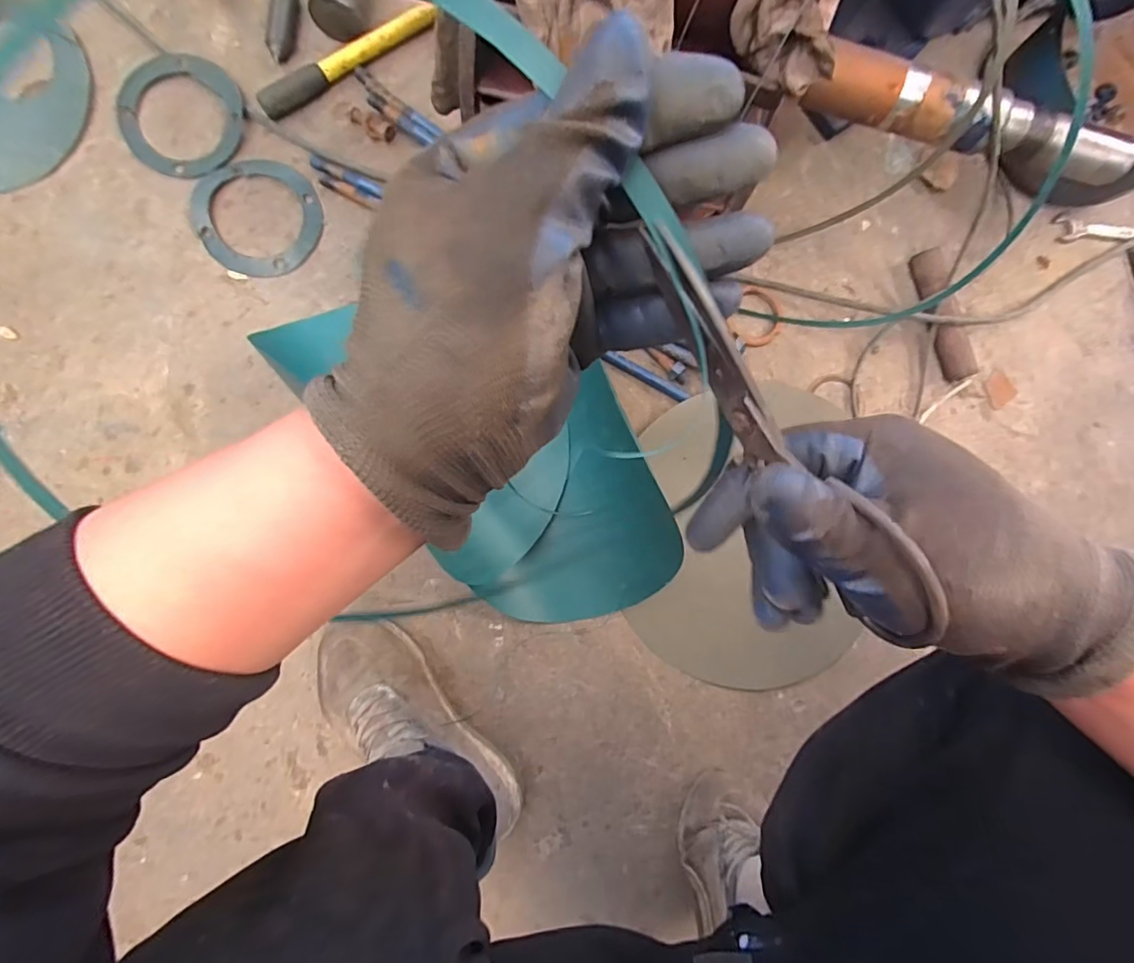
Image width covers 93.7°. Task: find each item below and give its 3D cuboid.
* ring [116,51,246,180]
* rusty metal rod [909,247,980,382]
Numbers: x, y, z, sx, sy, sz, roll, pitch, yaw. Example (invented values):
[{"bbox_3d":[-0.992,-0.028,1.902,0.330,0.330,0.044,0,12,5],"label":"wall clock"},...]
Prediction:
[{"bbox_3d":[-0.484,-0.458,0.663,0.154,0.006,0.152,0,86,-5],"label":"ring"},{"bbox_3d":[0.508,-0.225,0.719,0.047,0.036,0.179,-20,90,-6],"label":"rusty metal rod"}]

